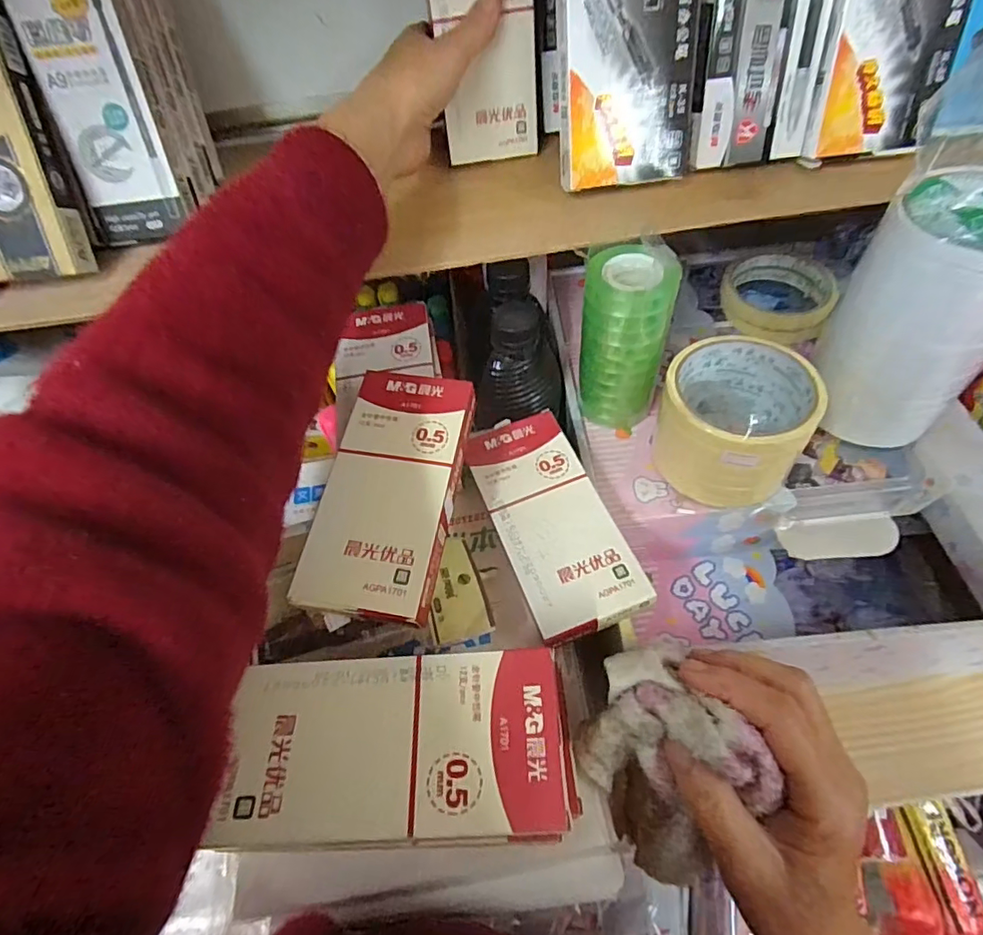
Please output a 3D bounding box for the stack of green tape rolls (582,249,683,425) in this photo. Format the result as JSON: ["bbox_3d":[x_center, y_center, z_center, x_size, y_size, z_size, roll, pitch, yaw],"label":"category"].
[{"bbox_3d":[0.088,-0.082,0.357,0.054,0.118,0.042,8,58,10],"label":"stack of green tape rolls"}]

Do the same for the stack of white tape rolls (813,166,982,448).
[{"bbox_3d":[0.261,-0.091,0.325,0.087,0.136,0.086,-38,61,-18],"label":"stack of white tape rolls"}]

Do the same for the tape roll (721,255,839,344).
[{"bbox_3d":[0.234,-0.142,0.437,0.083,0.029,0.092,28,63,21],"label":"tape roll"}]

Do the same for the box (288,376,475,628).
[{"bbox_3d":[-0.055,0.011,0.299,0.068,0.023,0.144,6,58,9],"label":"box"}]

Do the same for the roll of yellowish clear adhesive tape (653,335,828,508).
[{"bbox_3d":[0.155,-0.029,0.346,0.086,0.067,0.087,-2,57,4],"label":"roll of yellowish clear adhesive tape"}]

